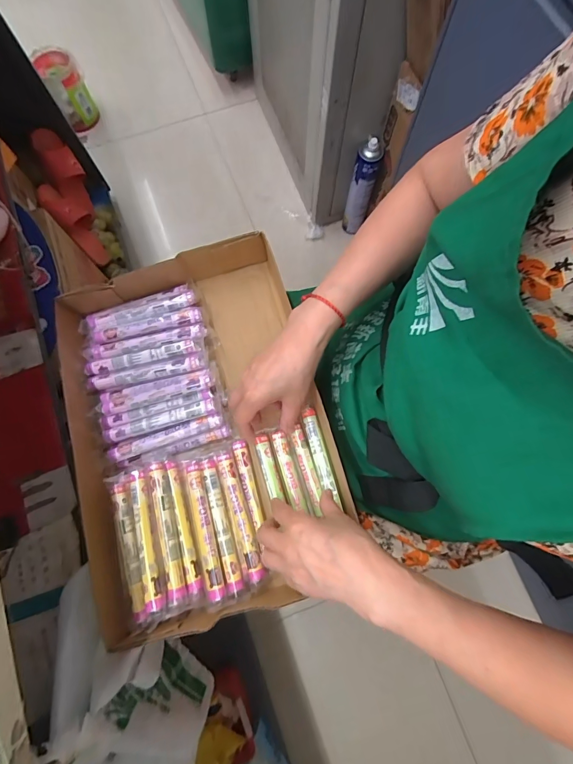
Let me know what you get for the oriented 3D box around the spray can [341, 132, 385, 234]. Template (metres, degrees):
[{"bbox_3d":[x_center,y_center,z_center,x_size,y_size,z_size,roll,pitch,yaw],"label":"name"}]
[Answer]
[{"bbox_3d":[0.219,-0.559,1.121,0.065,0.316,0.064,0,75,-1],"label":"spray can"}]

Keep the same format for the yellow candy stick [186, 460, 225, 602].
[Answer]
[{"bbox_3d":[-0.089,0.157,0.417,0.018,0.016,0.143,-14,76,-4],"label":"yellow candy stick"}]

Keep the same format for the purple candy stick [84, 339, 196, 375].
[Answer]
[{"bbox_3d":[-0.185,-0.031,0.481,0.141,0.018,0.019,-10,76,-3],"label":"purple candy stick"}]

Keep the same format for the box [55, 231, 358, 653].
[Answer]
[{"bbox_3d":[-0.107,0.049,0.462,0.294,0.065,0.407,-17,76,-5],"label":"box"}]

